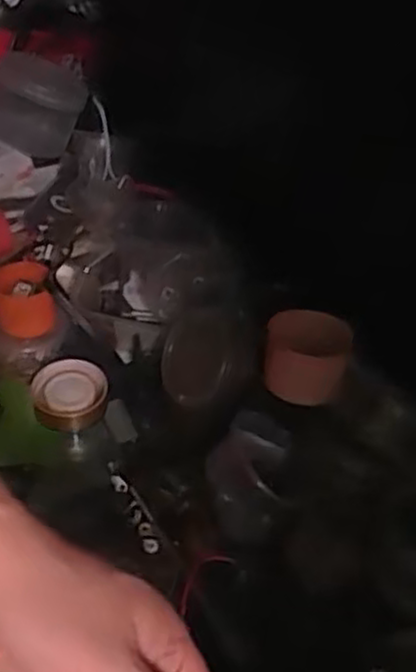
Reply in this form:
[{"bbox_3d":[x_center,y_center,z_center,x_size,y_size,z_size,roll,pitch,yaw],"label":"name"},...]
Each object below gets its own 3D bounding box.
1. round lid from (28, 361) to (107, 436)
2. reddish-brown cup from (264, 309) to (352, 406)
[{"bbox_3d":[-0.116,0.050,0.631,0.061,0.021,0.066,3,44,-3],"label":"round lid"},{"bbox_3d":[0.075,0.014,0.570,0.060,0.043,0.058,3,44,-3],"label":"reddish-brown cup"}]

